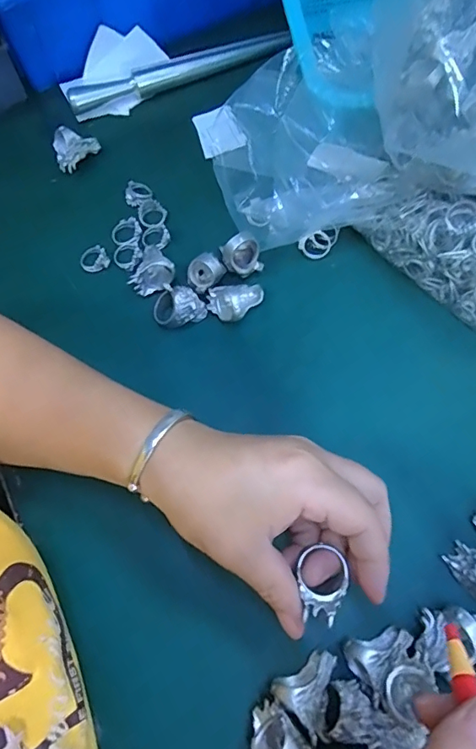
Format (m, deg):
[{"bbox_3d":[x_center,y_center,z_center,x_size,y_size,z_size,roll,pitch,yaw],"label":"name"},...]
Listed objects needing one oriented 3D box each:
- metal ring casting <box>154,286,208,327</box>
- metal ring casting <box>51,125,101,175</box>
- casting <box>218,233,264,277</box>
[{"bbox_3d":[-0.042,-0.047,0.333,0.037,0.027,0.022,5,67,5],"label":"metal ring casting"},{"bbox_3d":[-0.133,-0.188,0.391,0.038,0.033,0.015,-28,68,-9],"label":"metal ring casting"},{"bbox_3d":[0.003,-0.087,0.342,0.029,0.032,0.016,-9,67,-1],"label":"casting"}]

